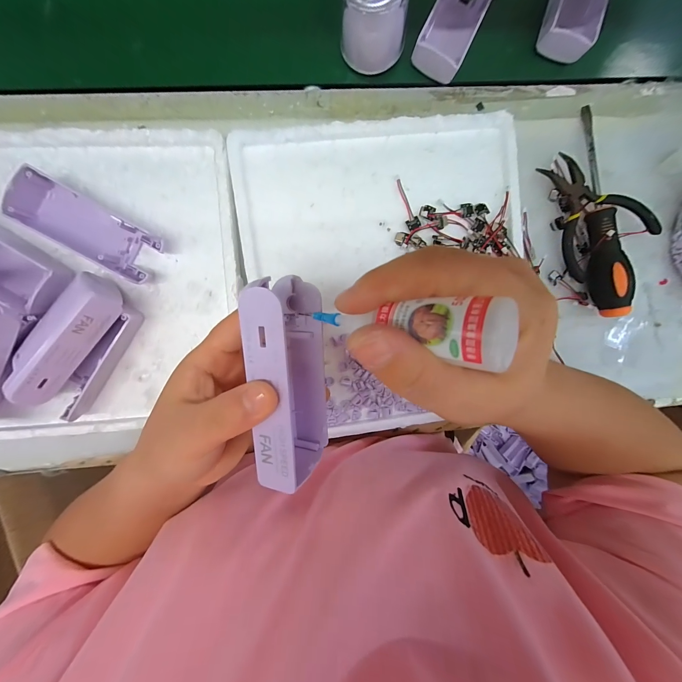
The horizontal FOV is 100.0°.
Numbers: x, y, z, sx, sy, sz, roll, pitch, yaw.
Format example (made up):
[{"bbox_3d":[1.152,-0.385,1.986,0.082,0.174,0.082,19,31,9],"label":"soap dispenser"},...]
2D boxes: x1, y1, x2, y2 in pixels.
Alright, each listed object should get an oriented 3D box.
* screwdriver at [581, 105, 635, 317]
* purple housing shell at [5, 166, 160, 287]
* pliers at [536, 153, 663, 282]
[{"bbox_3d":[0.252,-0.123,0.273,0.025,0.031,0.197,-6,96,-4],"label":"screwdriver"},{"bbox_3d":[-0.203,-0.089,0.232,0.101,0.028,0.043,30,92,-7],"label":"purple housing shell"},{"bbox_3d":[0.235,-0.126,0.273,0.072,0.031,0.111,-36,97,-1],"label":"pliers"}]

